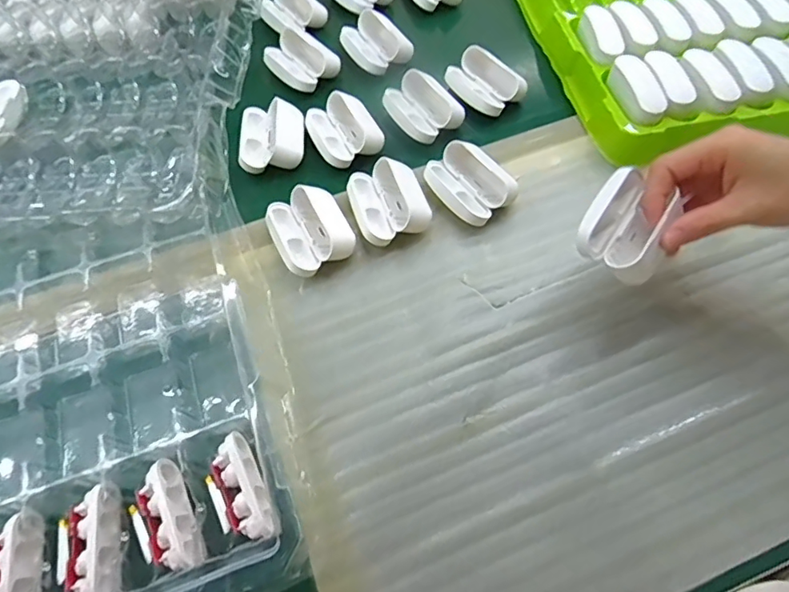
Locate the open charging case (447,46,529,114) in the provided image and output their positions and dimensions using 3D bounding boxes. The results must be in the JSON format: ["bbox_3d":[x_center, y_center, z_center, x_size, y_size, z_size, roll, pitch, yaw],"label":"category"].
[{"bbox_3d":[0.078,-0.189,0.456,0.042,0.028,0.066,-38,68,-18],"label":"open charging case"}]

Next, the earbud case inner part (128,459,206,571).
[{"bbox_3d":[-0.131,0.127,0.291,0.030,0.017,0.060,-28,65,-13],"label":"earbud case inner part"}]

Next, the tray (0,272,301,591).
[{"bbox_3d":[-0.305,0.113,0.303,0.453,0.042,0.264,-19,63,-9],"label":"tray"}]

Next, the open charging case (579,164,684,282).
[{"bbox_3d":[0.145,-0.043,0.317,0.051,0.025,0.063,34,67,15],"label":"open charging case"}]

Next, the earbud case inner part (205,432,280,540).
[{"bbox_3d":[-0.090,0.114,0.299,0.030,0.017,0.061,-27,65,-13],"label":"earbud case inner part"}]

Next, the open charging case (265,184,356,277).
[{"bbox_3d":[-0.062,-0.048,0.381,0.055,0.024,0.064,-20,63,-9],"label":"open charging case"}]

